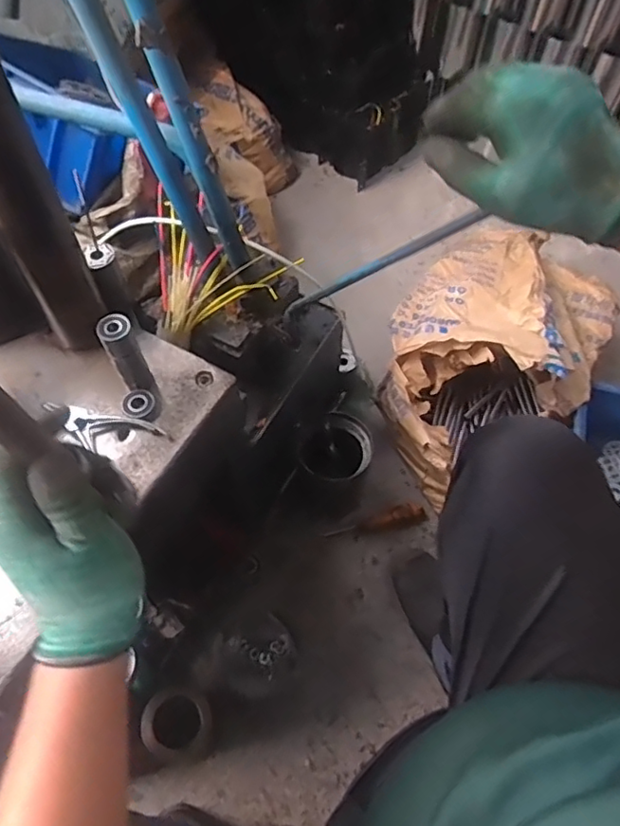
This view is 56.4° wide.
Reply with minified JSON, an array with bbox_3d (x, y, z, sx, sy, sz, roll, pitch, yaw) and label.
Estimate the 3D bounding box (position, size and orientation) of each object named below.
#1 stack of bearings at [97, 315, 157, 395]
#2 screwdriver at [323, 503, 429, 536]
[{"bbox_3d":[-0.187,-0.059,0.590,0.031,0.088,0.039,-23,62,-13],"label":"stack of bearings"},{"bbox_3d":[0.115,0.189,0.992,0.175,0.027,0.031,-14,60,-9],"label":"screwdriver"}]

